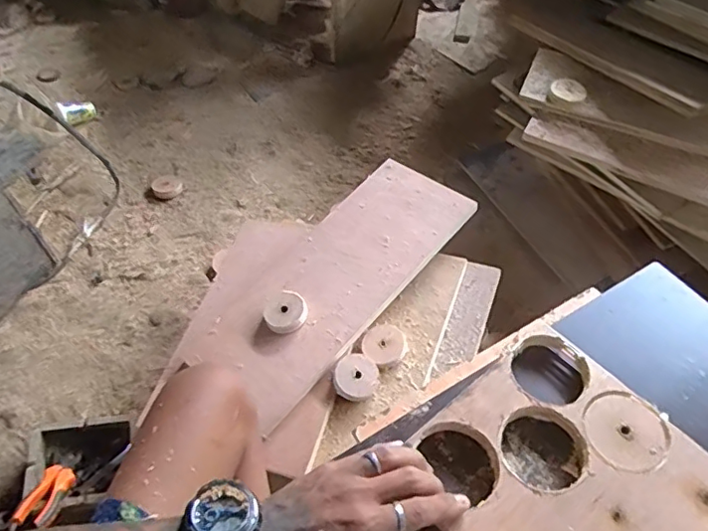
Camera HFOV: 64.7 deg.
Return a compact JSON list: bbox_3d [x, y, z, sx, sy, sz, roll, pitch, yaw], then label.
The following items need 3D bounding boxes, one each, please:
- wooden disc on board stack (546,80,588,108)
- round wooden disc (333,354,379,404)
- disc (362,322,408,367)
[{"bbox_3d":[0.378,-0.305,0.988,0.061,0.018,0.058,0,52,0],"label":"wooden disc on board stack"},{"bbox_3d":[0.004,0.154,0.774,0.060,0.014,0.060,0,52,0],"label":"round wooden disc"},{"bbox_3d":[0.045,0.115,0.803,0.058,0.011,0.064,35,60,24],"label":"disc"}]

